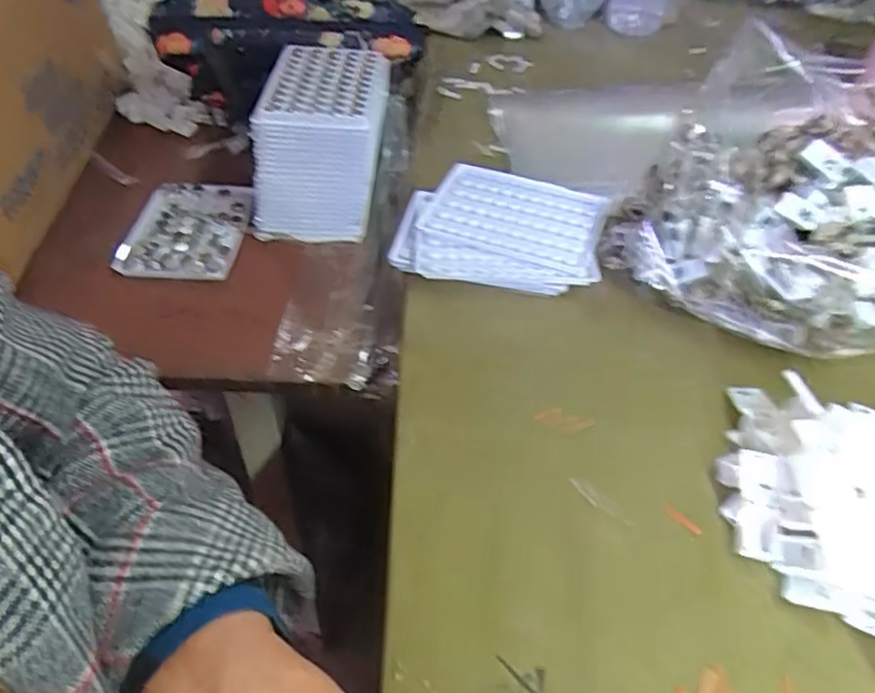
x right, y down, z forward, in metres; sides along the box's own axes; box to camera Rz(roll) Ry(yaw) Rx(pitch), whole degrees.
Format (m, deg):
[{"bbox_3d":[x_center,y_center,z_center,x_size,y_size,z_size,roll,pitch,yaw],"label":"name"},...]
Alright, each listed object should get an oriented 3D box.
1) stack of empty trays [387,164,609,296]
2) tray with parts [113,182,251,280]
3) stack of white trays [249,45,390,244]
[{"bbox_3d":[0.047,-0.091,0.507,0.148,0.027,0.115,7,45,6],"label":"stack of empty trays"},{"bbox_3d":[-0.219,-0.100,0.581,0.100,0.018,0.120,1,45,0],"label":"tray with parts"},{"bbox_3d":[-0.097,-0.173,0.570,0.103,0.113,0.122,1,45,0],"label":"stack of white trays"}]

